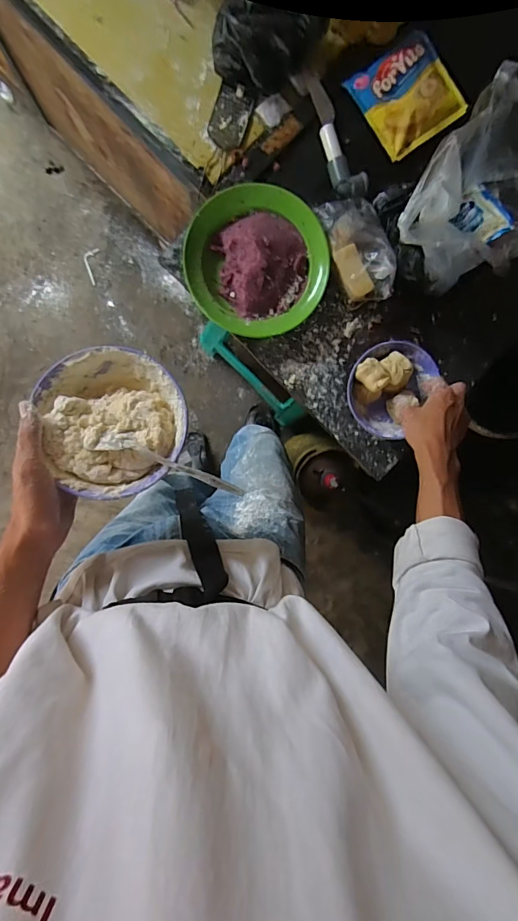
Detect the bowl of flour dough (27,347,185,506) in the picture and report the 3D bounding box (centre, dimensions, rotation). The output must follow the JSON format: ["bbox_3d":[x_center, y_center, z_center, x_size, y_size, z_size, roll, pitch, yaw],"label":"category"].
[{"bbox_3d":[-0.141,-0.040,0.423,0.132,0.061,0.140,-1,95,-6],"label":"bowl of flour dough"}]

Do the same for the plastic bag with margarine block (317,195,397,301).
[{"bbox_3d":[0.150,-0.318,0.639,0.087,0.039,0.157,-19,97,-4],"label":"plastic bag with margarine block"}]

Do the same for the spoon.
[{"bbox_3d":[-0.086,-0.001,0.397,0.150,0.033,0.024,16,93,-7],"label":"spoon"}]

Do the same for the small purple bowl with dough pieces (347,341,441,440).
[{"bbox_3d":[0.203,-0.114,0.666,0.128,0.068,0.142,36,90,-8],"label":"small purple bowl with dough pieces"}]

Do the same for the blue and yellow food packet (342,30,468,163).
[{"bbox_3d":[0.223,-0.548,0.638,0.126,0.026,0.136,-35,98,-2],"label":"blue and yellow food packet"}]

